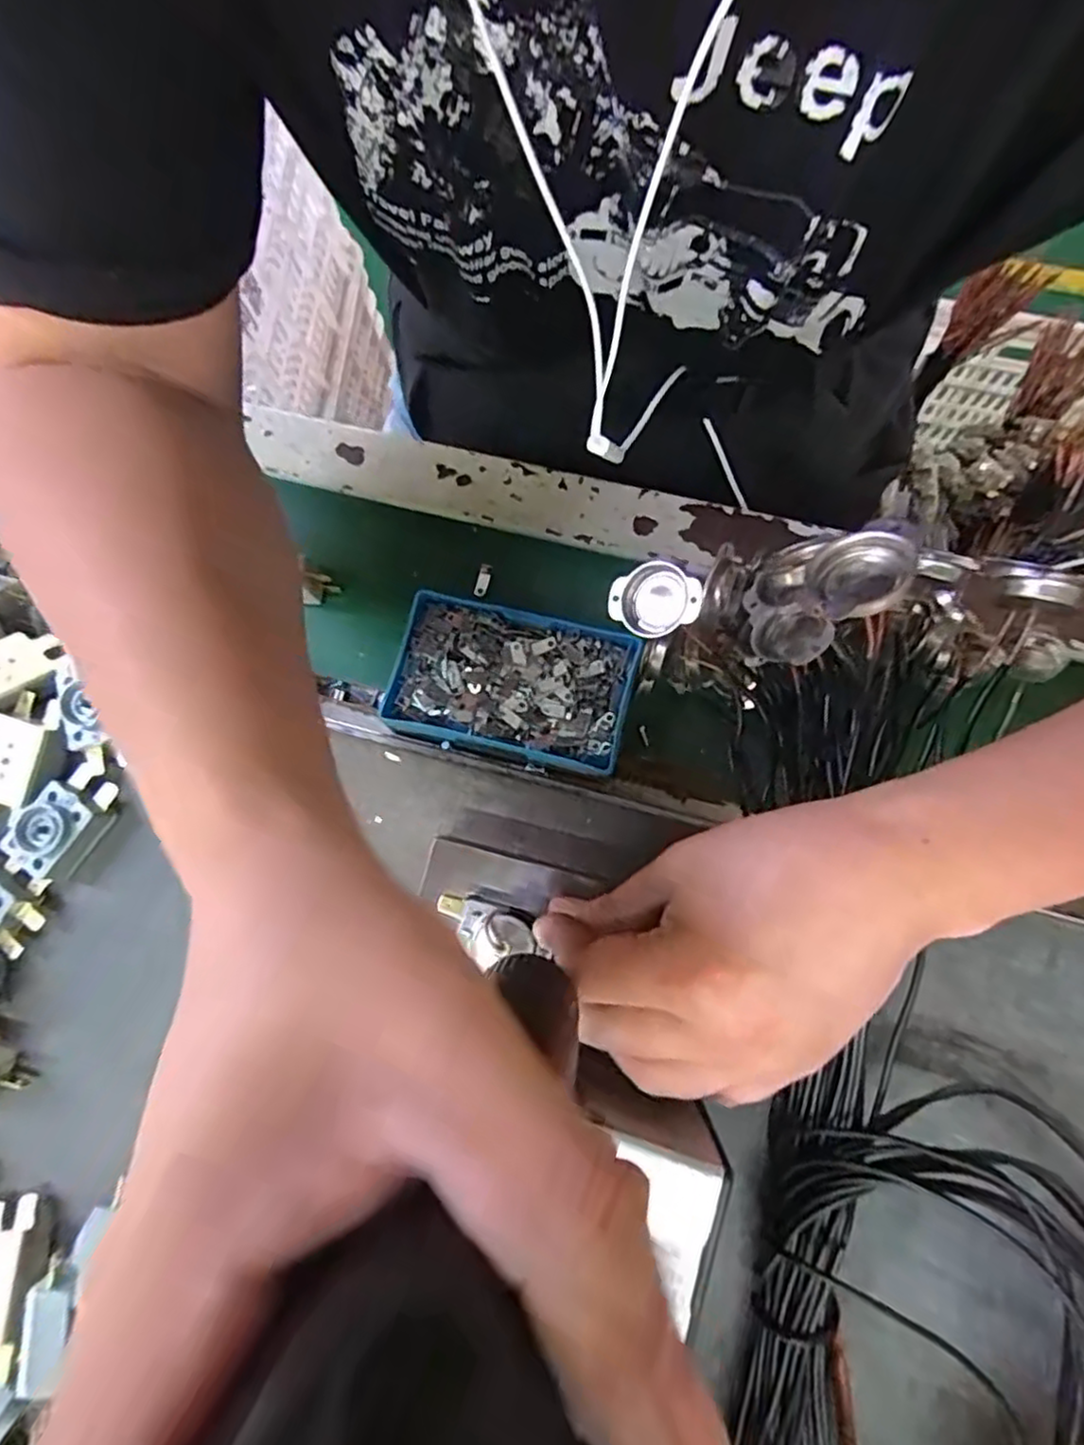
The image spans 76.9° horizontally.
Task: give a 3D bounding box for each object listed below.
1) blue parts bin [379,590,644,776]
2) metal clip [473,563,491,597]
[{"bbox_3d":[-0.015,-0.019,0.337,0.113,0.022,0.069,13,81,6],"label":"blue parts bin"},{"bbox_3d":[-0.031,-0.076,0.362,0.007,0.004,0.018,15,80,4],"label":"metal clip"}]

